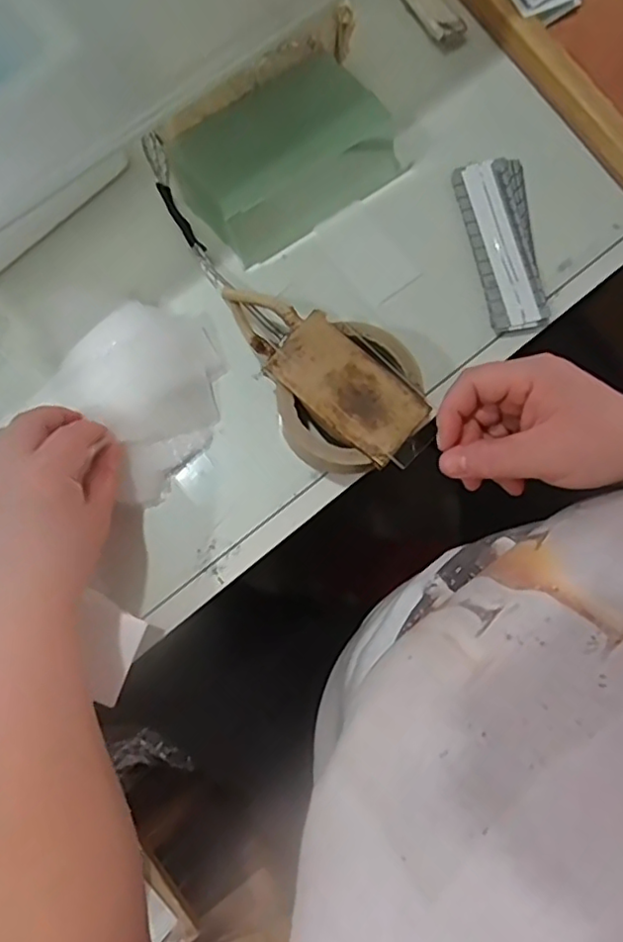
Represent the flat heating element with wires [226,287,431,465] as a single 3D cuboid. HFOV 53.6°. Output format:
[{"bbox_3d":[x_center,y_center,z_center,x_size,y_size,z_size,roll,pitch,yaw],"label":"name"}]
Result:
[{"bbox_3d":[0.004,-0.070,0.407,0.153,0.018,0.052,42,82,6],"label":"flat heating element with wires"}]

